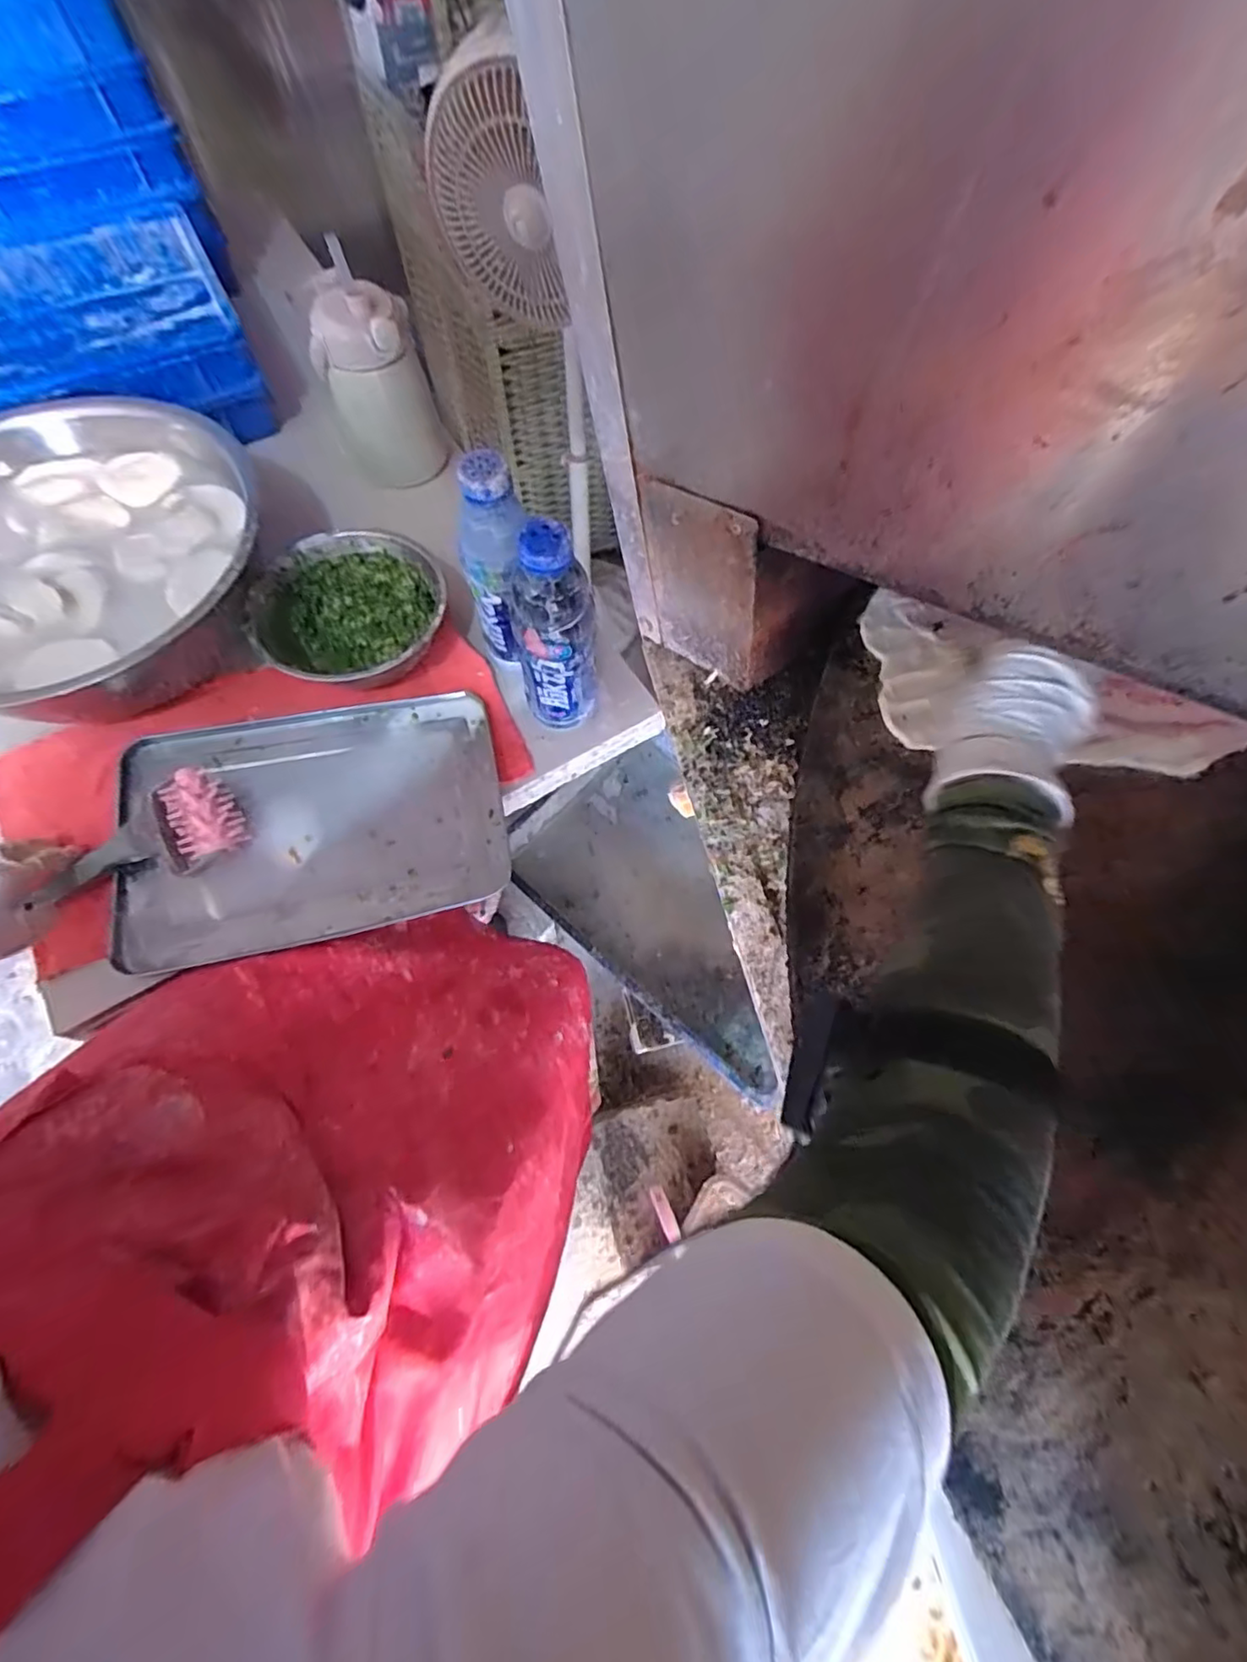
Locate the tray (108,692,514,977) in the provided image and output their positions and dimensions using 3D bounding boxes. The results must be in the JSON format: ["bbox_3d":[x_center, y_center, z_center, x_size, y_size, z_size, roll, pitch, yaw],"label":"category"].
[{"bbox_3d":[-0.289,-0.011,0.569,0.340,0.022,0.233,-12,68,-6],"label":"tray"}]

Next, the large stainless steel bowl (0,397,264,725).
[{"bbox_3d":[-0.547,-0.260,0.613,0.344,0.117,0.373,0,67,-1],"label":"large stainless steel bowl"}]

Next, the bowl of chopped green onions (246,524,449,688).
[{"bbox_3d":[-0.271,-0.222,0.631,0.188,0.067,0.184,0,67,-1],"label":"bowl of chopped green onions"}]

